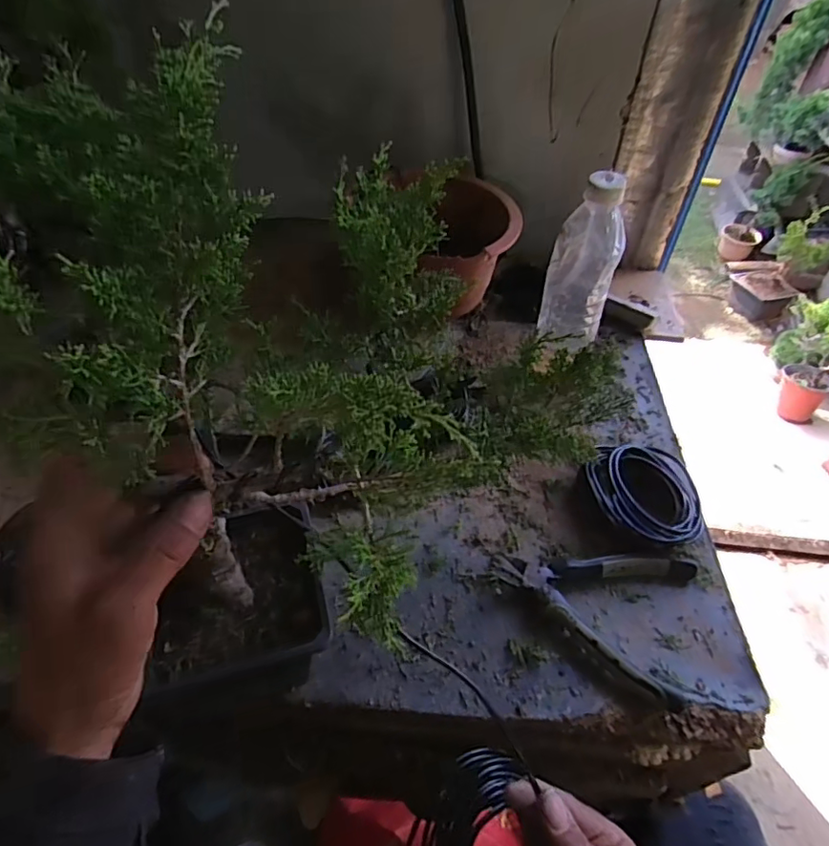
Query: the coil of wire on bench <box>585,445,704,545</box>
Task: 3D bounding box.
[{"bbox_3d":[0.195,0.063,0.477,0.087,0.034,0.093,1,47,-1],"label":"coil of wire on bench"}]

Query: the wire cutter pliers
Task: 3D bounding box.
[{"bbox_3d":[0.154,0.126,0.427,0.142,0.021,0.113,37,55,28],"label":"wire cutter pliers"}]

